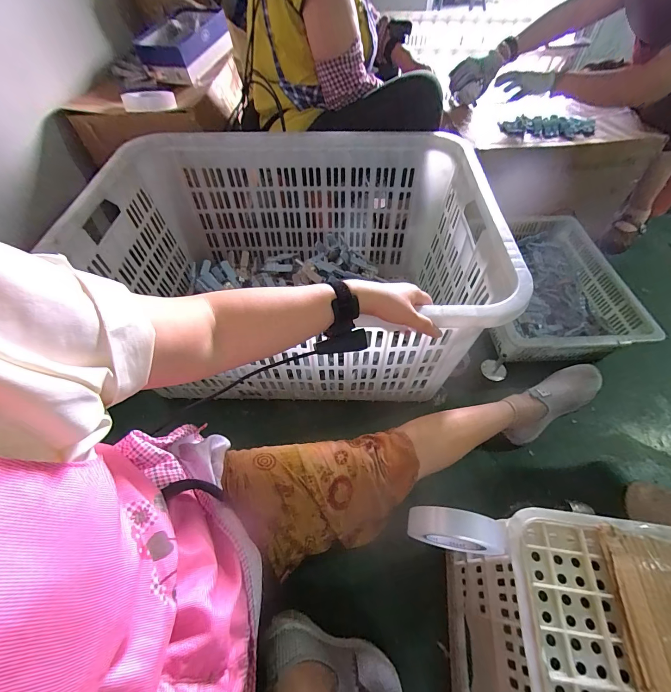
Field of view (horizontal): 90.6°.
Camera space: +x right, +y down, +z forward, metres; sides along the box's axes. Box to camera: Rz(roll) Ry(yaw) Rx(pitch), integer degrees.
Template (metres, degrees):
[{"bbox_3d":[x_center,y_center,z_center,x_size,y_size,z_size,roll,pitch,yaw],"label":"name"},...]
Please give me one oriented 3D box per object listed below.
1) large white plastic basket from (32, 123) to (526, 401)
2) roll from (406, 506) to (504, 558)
[{"bbox_3d":[-0.110,-0.167,0.781,0.799,0.396,0.551,3,53,1],"label":"large white plastic basket"},{"bbox_3d":[0.158,0.254,0.458,0.115,0.114,0.031,11,54,7],"label":"roll"}]

